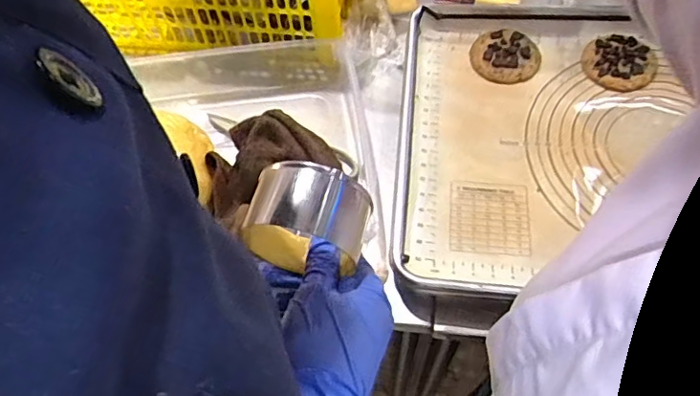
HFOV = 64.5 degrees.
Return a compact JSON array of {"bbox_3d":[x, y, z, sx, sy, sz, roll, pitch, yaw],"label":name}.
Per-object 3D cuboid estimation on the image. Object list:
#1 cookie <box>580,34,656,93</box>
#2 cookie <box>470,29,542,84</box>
[{"bbox_3d":[0.340,-0.174,0.705,0.075,0.021,0.084,-15,61,-6],"label":"cookie"},{"bbox_3d":[0.203,-0.185,0.726,0.084,0.021,0.079,-2,60,1],"label":"cookie"}]

